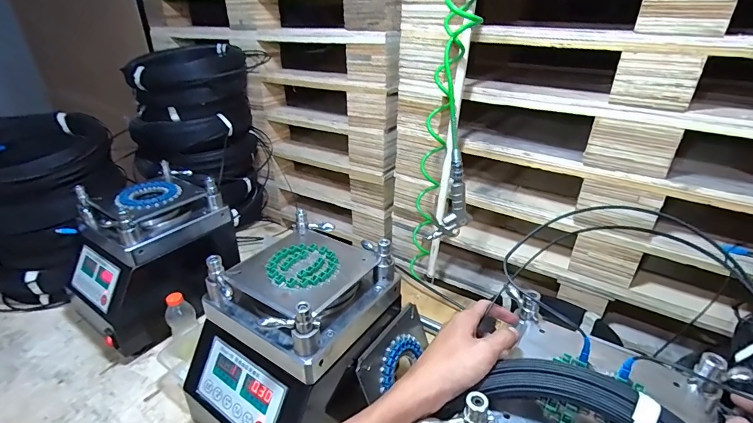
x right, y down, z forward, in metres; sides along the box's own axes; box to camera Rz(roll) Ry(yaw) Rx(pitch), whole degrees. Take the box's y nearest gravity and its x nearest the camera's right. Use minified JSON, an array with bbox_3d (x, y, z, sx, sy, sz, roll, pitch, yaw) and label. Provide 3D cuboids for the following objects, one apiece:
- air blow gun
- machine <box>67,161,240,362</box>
[{"bbox_3d":[0.142,-0.027,0.728,0.079,0.166,0.034,-19,33,-30],"label":"air blow gun"},{"bbox_3d":[-0.478,0.098,0.841,0.239,0.287,0.304,19,34,33],"label":"machine"}]

